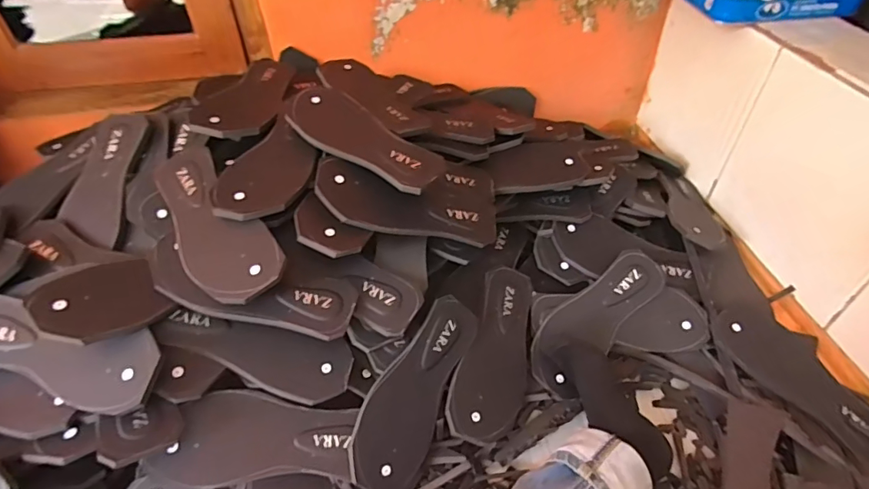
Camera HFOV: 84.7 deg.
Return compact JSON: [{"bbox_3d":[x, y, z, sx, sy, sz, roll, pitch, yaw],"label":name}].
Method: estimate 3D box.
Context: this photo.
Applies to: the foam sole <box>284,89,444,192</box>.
[{"bbox_3d":[-0.103,-0.147,0.655,0.242,0.009,0.099,36,56,18],"label":"foam sole"}]

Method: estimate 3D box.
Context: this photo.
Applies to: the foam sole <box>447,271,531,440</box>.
[{"bbox_3d":[0.093,0.152,0.677,0.104,0.013,0.253,27,56,-7],"label":"foam sole"}]

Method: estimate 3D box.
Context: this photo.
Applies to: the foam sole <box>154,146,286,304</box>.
[{"bbox_3d":[-0.278,-0.028,0.587,0.098,0.009,0.247,-38,66,-13],"label":"foam sole"}]

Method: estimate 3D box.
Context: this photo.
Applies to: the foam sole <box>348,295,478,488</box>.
[{"bbox_3d":[-0.025,0.182,0.605,0.101,0.016,0.247,31,68,-17],"label":"foam sole"}]

